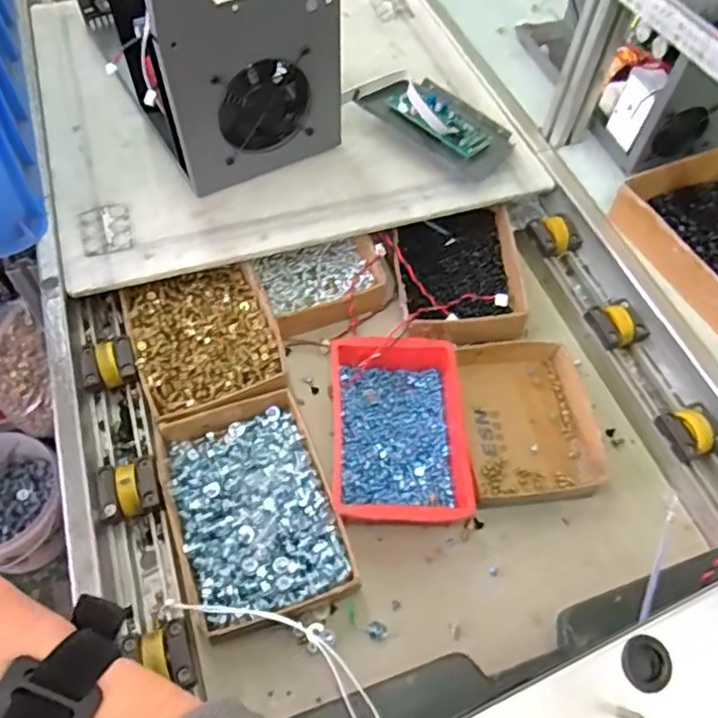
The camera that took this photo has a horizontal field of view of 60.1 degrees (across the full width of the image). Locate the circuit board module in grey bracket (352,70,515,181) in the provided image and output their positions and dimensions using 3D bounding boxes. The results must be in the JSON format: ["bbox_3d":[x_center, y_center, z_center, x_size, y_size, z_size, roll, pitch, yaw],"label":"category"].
[{"bbox_3d":[0.110,-0.325,0.828,0.202,0.056,0.119,34,62,18],"label":"circuit board module in grey bracket"}]

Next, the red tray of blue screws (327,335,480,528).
[{"bbox_3d":[0.043,0.077,0.653,0.141,0.051,0.204,0,57,-3],"label":"red tray of blue screws"}]

